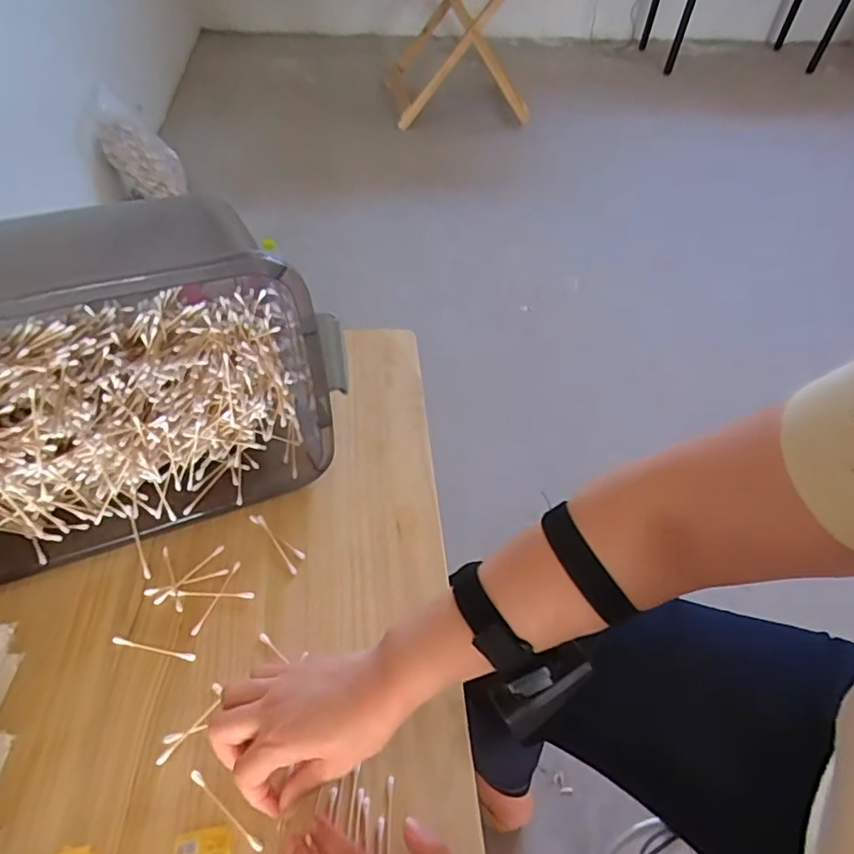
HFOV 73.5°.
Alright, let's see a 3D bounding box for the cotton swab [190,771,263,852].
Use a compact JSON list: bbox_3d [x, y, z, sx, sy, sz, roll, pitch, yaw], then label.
[{"bbox_3d":[-0.142,0.271,0.405,0.074,0.004,0.007,33,55,20],"label":"cotton swab"}]

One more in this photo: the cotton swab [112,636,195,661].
[{"bbox_3d":[-0.224,0.182,0.470,0.069,0.004,0.007,11,50,2],"label":"cotton swab"}]

